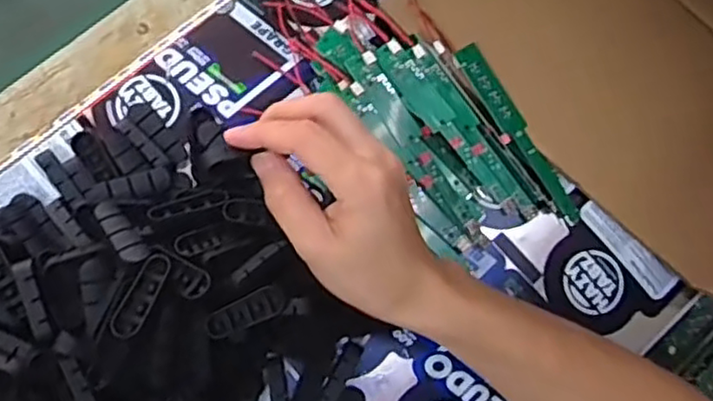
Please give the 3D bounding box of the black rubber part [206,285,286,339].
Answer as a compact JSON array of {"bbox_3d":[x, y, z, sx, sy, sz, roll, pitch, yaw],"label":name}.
[{"bbox_3d":[-0.064,0.064,0.399,0.047,0.009,0.017,-22,82,-12],"label":"black rubber part"}]

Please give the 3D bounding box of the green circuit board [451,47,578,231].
[{"bbox_3d":[0.113,-0.046,0.478,0.020,0.006,0.142,-32,89,-12],"label":"green circuit board"}]

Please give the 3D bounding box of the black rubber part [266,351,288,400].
[{"bbox_3d":[-0.048,0.119,0.425,0.011,0.008,0.051,-8,80,-10],"label":"black rubber part"}]

